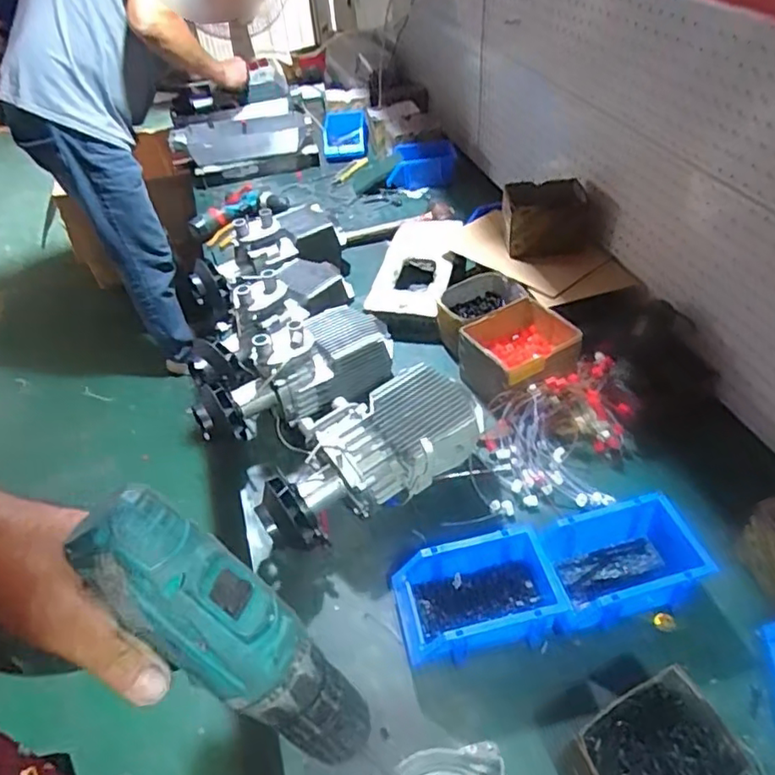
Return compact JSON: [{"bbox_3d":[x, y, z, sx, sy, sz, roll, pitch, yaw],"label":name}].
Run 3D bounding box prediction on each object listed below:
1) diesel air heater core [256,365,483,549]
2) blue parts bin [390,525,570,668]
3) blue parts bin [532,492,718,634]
[{"bbox_3d":[-0.024,0.097,0.849,0.328,0.144,0.149,-30,48,-7],"label":"diesel air heater core"},{"bbox_3d":[0.107,0.251,0.718,0.188,0.076,0.118,-10,43,-8],"label":"blue parts bin"},{"bbox_3d":[0.277,0.216,0.732,0.180,0.090,0.121,-10,43,-8],"label":"blue parts bin"}]

